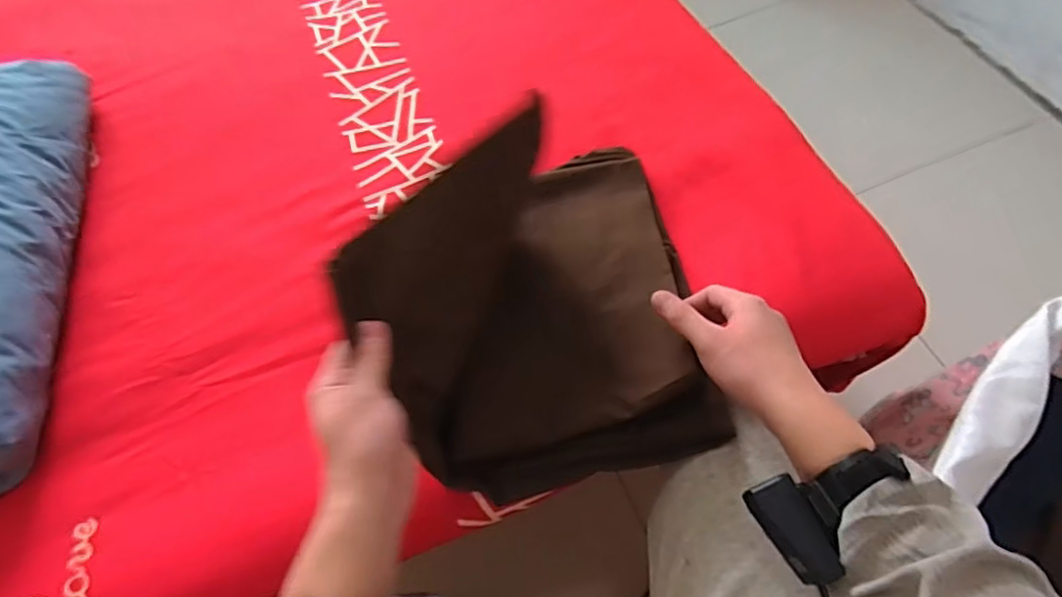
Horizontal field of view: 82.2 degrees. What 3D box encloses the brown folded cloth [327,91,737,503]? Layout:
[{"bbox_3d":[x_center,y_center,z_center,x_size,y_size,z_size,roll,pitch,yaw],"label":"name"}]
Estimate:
[{"bbox_3d":[0.002,-0.021,0.541,0.282,0.176,0.318,-13,60,-3],"label":"brown folded cloth"}]

